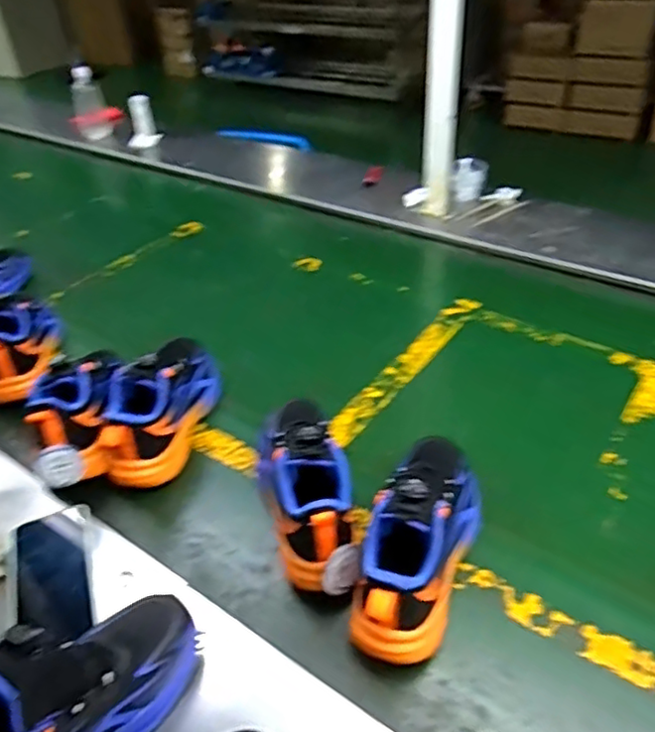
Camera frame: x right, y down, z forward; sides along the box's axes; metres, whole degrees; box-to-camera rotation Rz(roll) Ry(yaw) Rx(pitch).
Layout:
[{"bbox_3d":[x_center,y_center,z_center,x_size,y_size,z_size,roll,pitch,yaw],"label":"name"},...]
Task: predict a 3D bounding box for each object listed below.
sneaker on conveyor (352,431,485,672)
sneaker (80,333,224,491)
[{"bbox_3d":[0.092,0.152,0.605,0.084,0.118,0.245,12,40,19],"label":"sneaker on conveyor"},{"bbox_3d":[-0.203,0.041,0.784,0.084,0.110,0.241,6,40,15],"label":"sneaker"}]

